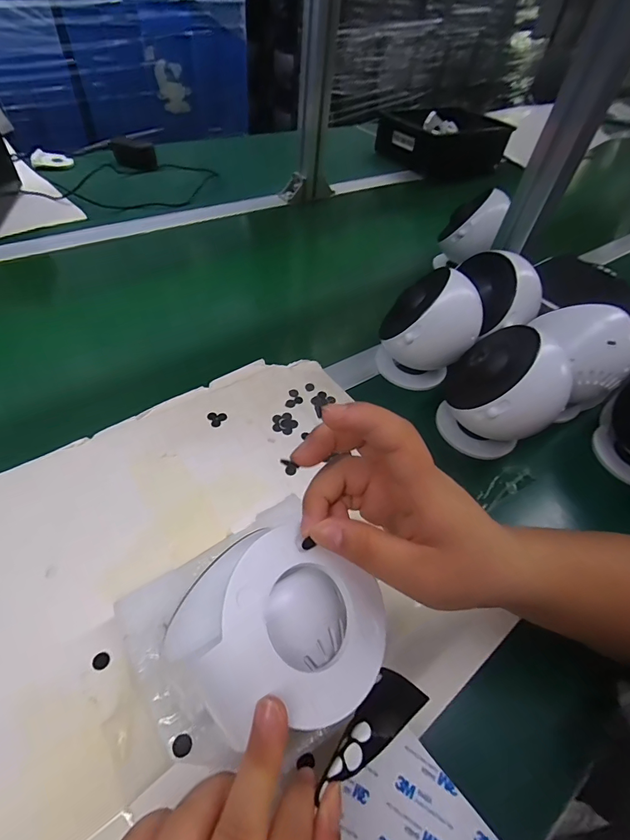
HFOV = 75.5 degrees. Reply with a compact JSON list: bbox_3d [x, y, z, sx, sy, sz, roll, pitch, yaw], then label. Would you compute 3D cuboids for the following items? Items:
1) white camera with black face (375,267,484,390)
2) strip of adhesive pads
[{"bbox_3d":[0.123,-0.094,0.448,0.095,0.121,0.077,4,50,-5],"label":"white camera with black face"},{"bbox_3d":[0.027,0.146,0.195,0.024,0.005,0.062,19,26,40],"label":"strip of adhesive pads"}]

